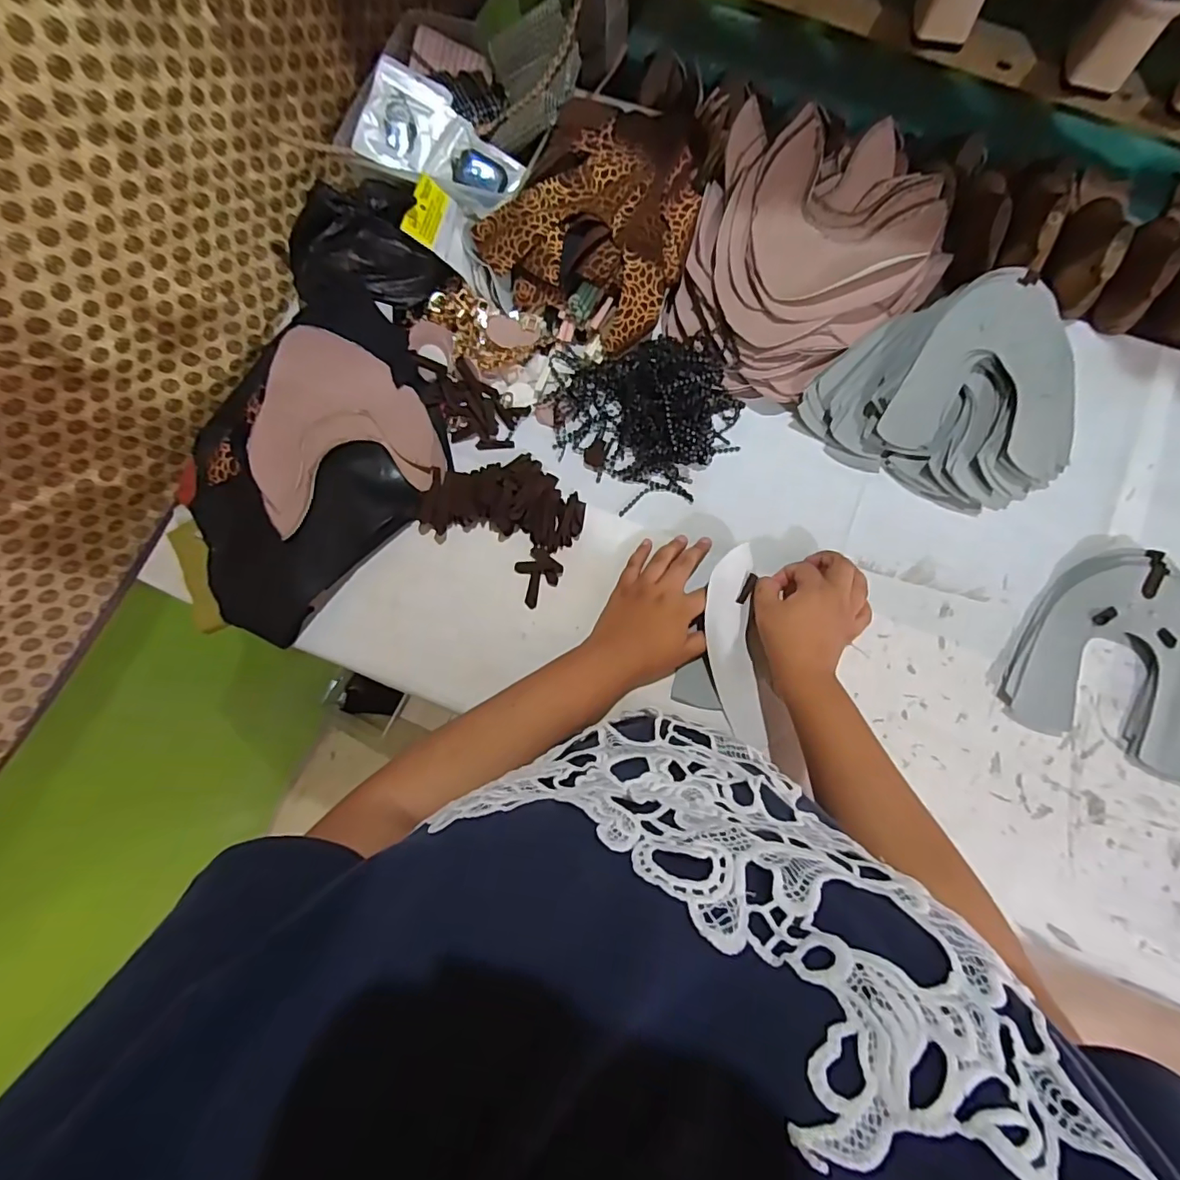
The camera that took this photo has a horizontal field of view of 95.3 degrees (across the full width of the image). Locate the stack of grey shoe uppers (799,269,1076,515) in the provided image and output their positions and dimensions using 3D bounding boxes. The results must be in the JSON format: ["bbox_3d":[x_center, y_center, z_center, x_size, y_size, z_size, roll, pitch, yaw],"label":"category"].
[{"bbox_3d":[0.349,-0.180,0.495,0.223,0.058,0.205,-41,81,-7],"label":"stack of grey shoe uppers"}]

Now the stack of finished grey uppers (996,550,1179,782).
[{"bbox_3d":[0.461,0.052,0.468,0.160,0.020,0.178,21,80,5],"label":"stack of finished grey uppers"}]

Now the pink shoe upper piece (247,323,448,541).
[{"bbox_3d":[-0.239,-0.156,0.506,0.164,0.032,0.178,-21,79,-3],"label":"pink shoe upper piece"}]

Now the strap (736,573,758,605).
[{"bbox_3d":[0.137,-0.001,0.472,0.009,0.005,0.028,25,93,6],"label":"strap"}]

